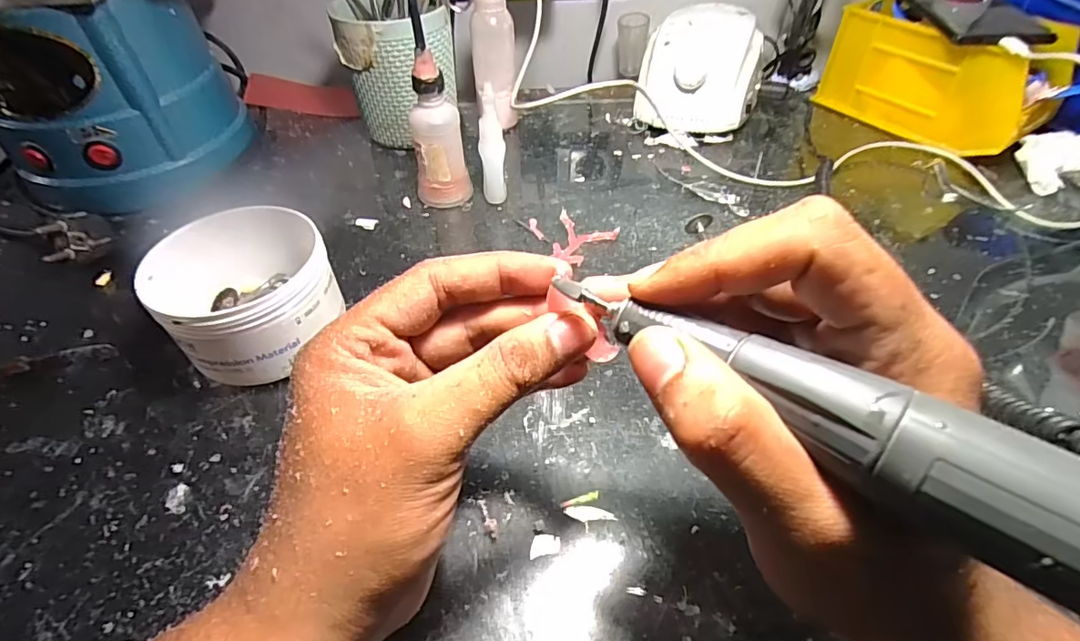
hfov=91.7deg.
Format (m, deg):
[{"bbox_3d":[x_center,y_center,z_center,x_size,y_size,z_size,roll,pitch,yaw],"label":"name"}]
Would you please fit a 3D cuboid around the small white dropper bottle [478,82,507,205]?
[{"bbox_3d":[-0.036,-0.130,0.397,0.018,0.087,0.017,-4,47,-3],"label":"small white dropper bottle"}]

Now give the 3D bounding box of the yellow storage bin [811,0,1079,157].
[{"bbox_3d":[0.364,-0.222,0.476,0.098,0.088,0.164,-27,52,-22],"label":"yellow storage bin"}]

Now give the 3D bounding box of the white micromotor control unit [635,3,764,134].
[{"bbox_3d":[0.154,-0.234,0.497,0.103,0.079,0.124,17,49,16],"label":"white micromotor control unit"}]

